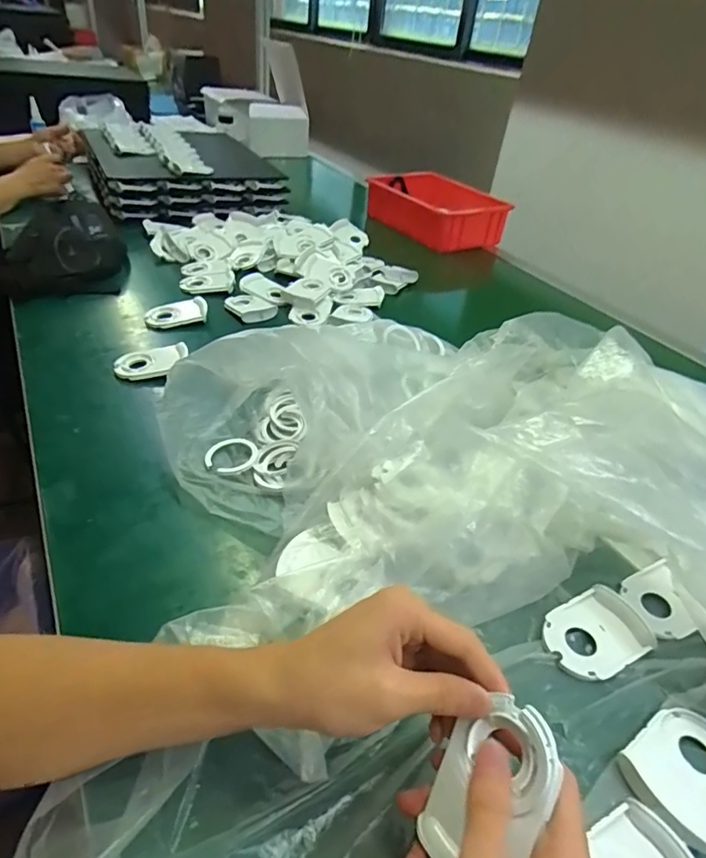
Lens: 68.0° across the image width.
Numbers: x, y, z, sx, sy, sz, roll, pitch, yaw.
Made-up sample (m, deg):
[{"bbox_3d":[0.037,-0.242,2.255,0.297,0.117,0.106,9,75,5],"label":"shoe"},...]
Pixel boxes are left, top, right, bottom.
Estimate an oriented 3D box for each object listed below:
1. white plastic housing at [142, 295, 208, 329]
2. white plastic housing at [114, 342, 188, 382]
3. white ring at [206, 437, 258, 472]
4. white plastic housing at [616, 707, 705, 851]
[{"bbox_3d":[-0.248,-0.162,0.737,0.086,0.016,0.048,-14,43,-26],"label":"white plastic housing"},{"bbox_3d":[-0.240,-0.080,0.626,0.084,0.011,0.055,-10,41,-21],"label":"white plastic housing"},{"bbox_3d":[-0.118,0.025,0.509,0.049,0.007,0.044,-23,47,-34],"label":"white ring"},{"bbox_3d":[0.213,0.215,0.333,0.084,0.017,0.057,-19,45,-31],"label":"white plastic housing"}]

